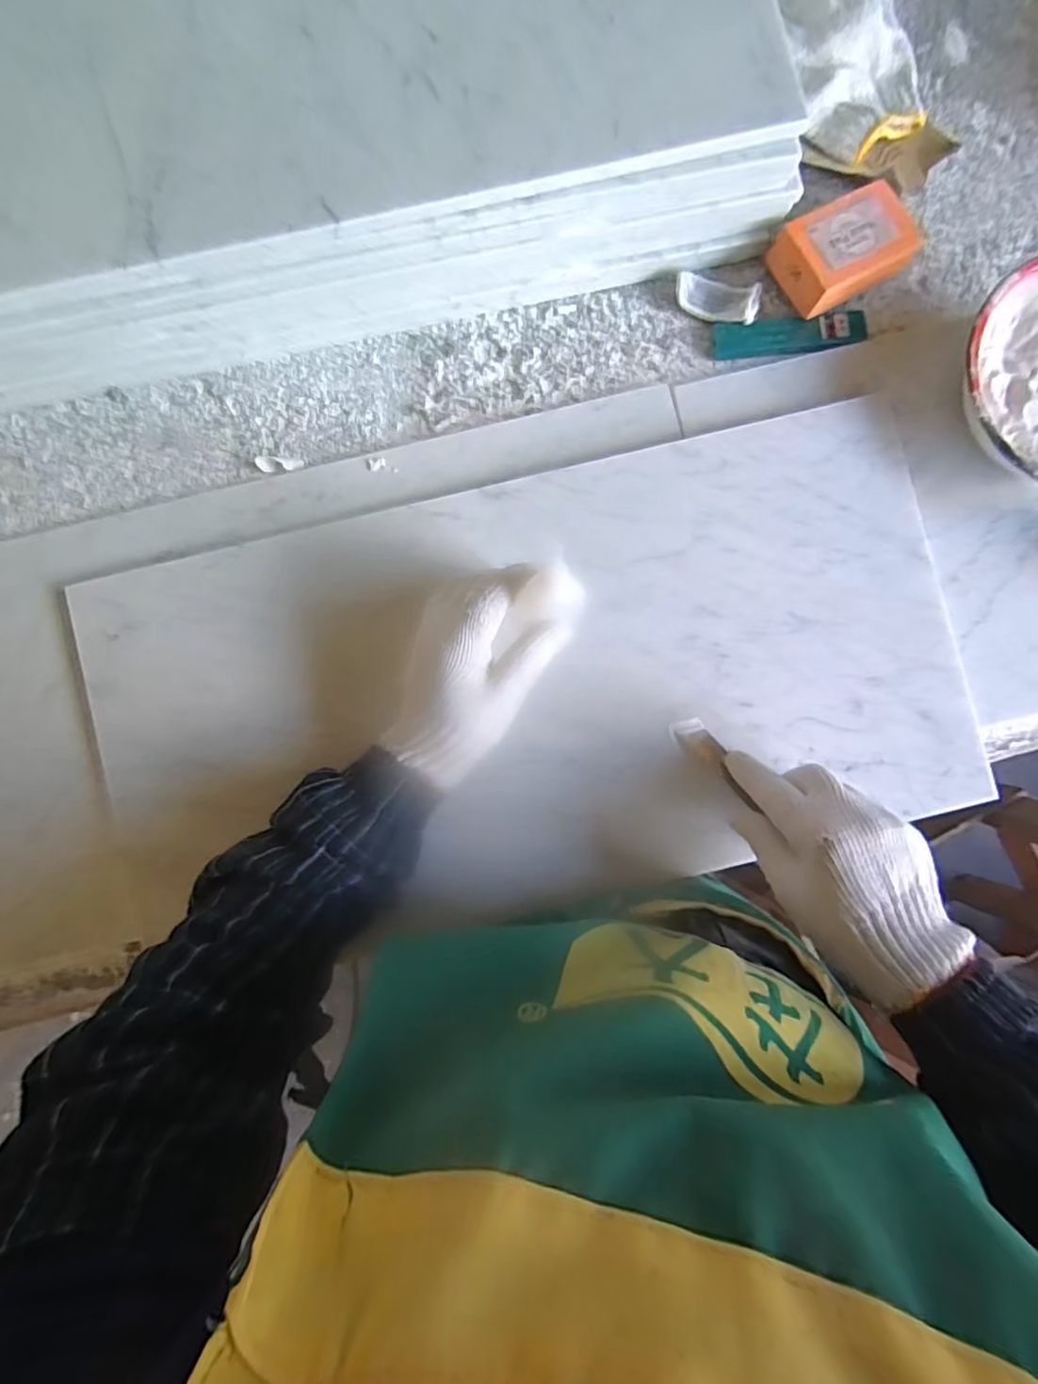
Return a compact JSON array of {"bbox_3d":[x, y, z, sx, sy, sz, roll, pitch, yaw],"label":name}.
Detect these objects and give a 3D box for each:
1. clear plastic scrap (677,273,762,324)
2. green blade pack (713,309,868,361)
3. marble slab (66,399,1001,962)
[{"bbox_3d":[0.149,-0.298,0.432,0.062,0.012,0.032,16,87,0],"label":"clear plastic scrap"},{"bbox_3d":[0.207,-0.271,0.431,0.114,0.007,0.029,-7,87,-1],"label":"green blade pack"},{"bbox_3d":[0.008,-0.010,0.405,0.598,0.029,0.300,-13,87,-1],"label":"marble slab"}]

